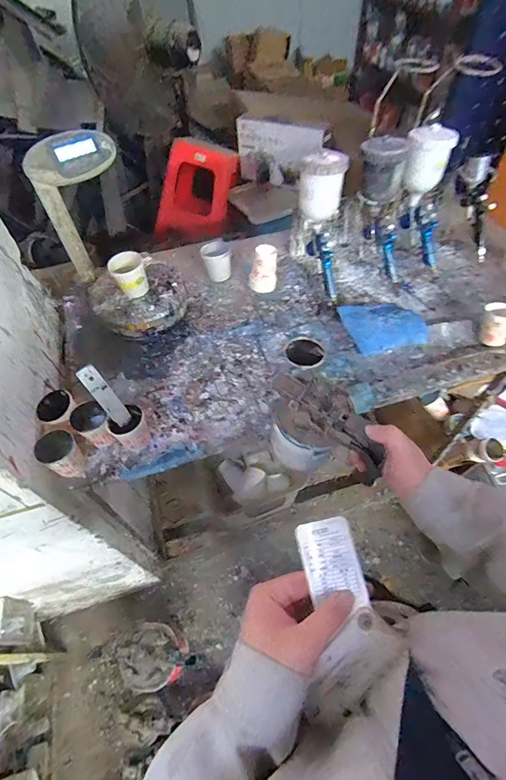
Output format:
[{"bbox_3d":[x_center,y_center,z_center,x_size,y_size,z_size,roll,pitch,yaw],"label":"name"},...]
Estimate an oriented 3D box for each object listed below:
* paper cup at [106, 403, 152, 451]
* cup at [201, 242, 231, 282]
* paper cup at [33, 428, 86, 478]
[{"bbox_3d":[-0.232,0.075,0.713,0.067,0.070,0.061,-2,54,2],"label":"paper cup"},{"bbox_3d":[-0.094,-0.328,0.973,0.075,0.085,0.077,-2,54,2],"label":"cup"},{"bbox_3d":[-0.350,0.116,0.687,0.074,0.062,0.063,27,60,21],"label":"paper cup"}]

